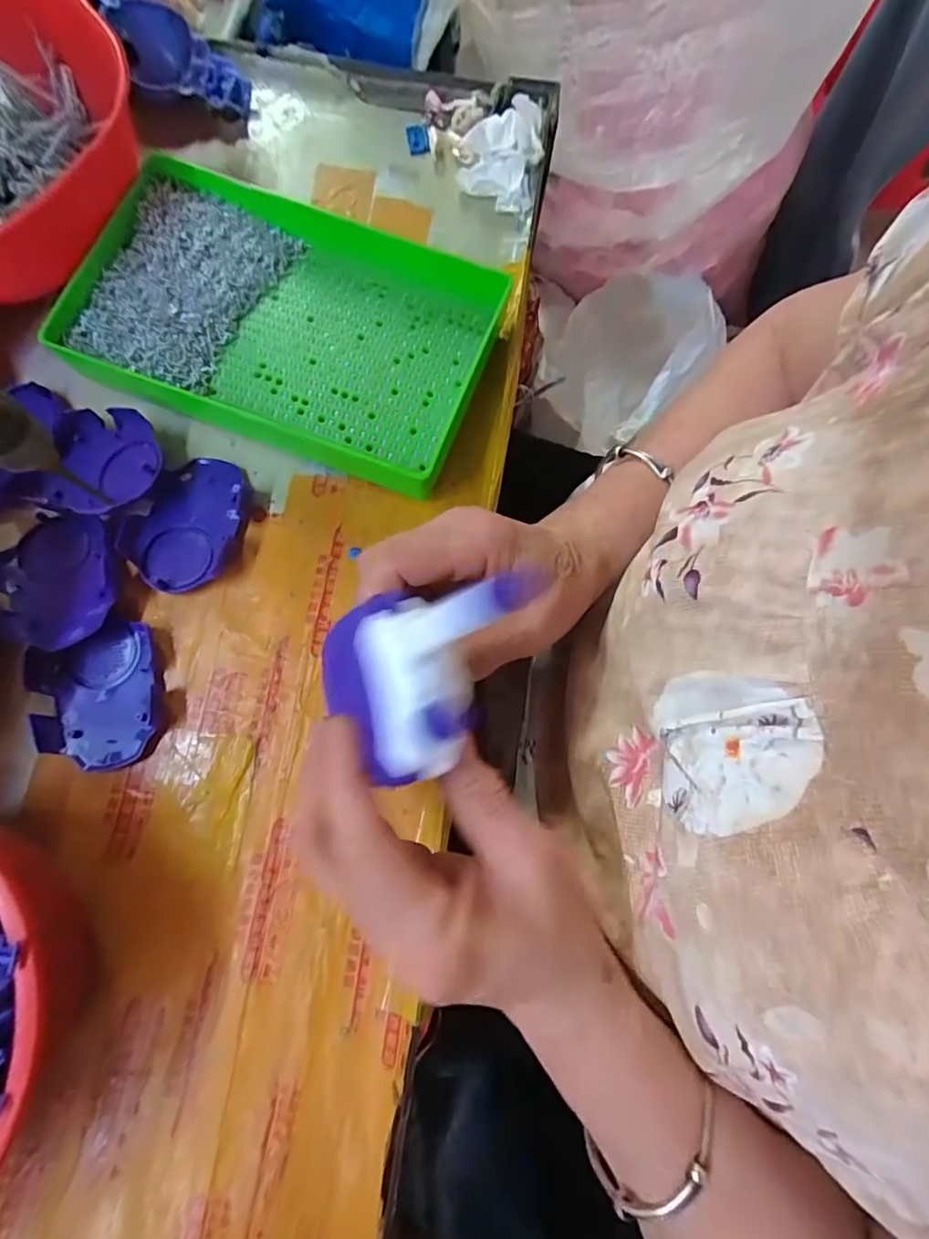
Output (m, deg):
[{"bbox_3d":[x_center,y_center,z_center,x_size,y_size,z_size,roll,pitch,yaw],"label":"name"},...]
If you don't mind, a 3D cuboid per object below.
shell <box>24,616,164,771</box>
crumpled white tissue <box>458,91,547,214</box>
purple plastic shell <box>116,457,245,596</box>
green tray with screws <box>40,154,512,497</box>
[{"bbox_3d":[-0.205,0.043,0.288,0.064,0.015,0.080,-17,79,-4],"label":"shell"},{"bbox_3d":[0.025,-0.323,0.359,0.056,0.032,0.057,3,79,0],"label":"crumpled white tissue"},{"bbox_3d":[-0.164,-0.059,0.307,0.062,0.016,0.083,14,79,2],"label":"purple plastic shell"},{"bbox_3d":[-0.113,-0.178,0.321,0.239,0.039,0.152,20,79,3],"label":"green tray with screws"}]

